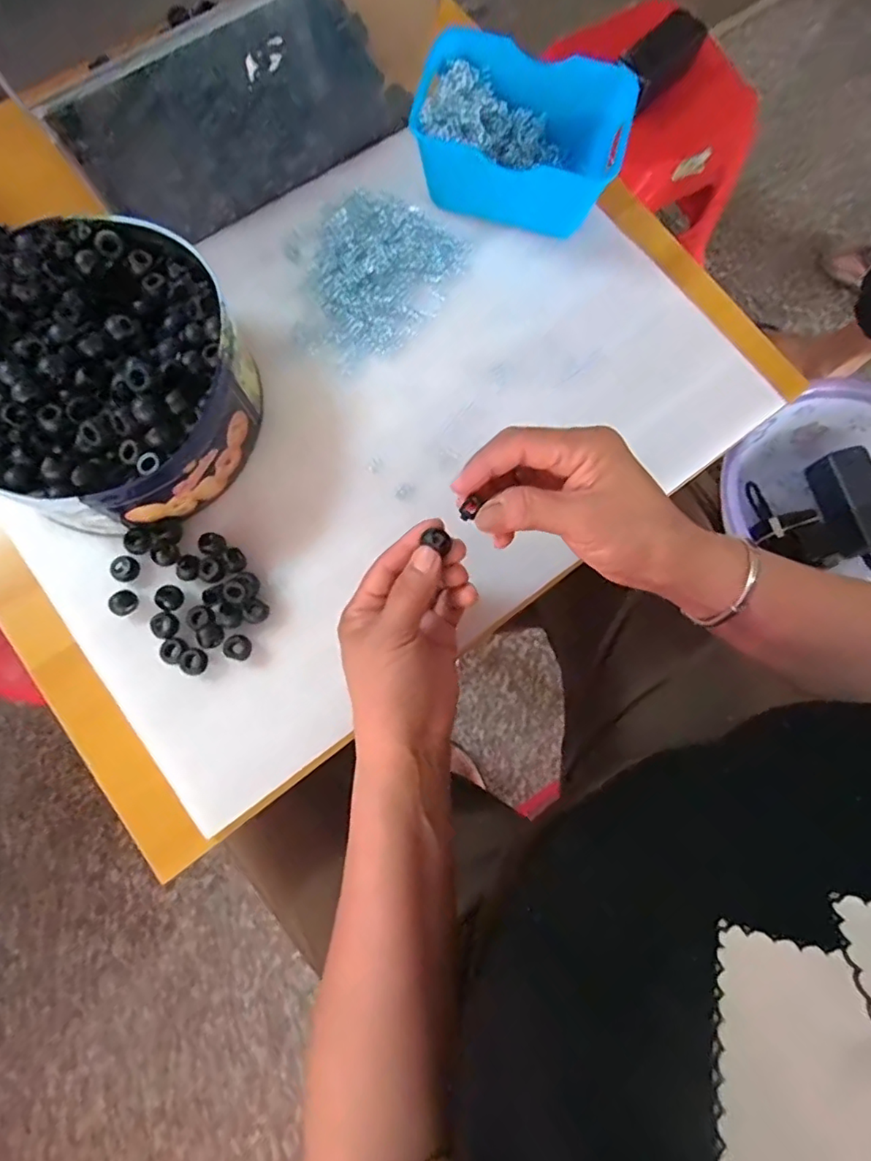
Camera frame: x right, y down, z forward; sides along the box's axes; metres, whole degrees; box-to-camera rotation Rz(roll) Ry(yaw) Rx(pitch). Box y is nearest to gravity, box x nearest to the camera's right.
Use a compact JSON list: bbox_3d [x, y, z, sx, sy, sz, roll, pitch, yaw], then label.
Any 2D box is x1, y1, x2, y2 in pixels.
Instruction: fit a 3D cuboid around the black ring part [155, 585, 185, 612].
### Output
[{"bbox_3d":[-0.177,0.011,0.378,0.016,0.006,0.017,1,78,-3],"label":"black ring part"}]

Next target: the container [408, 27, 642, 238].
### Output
[{"bbox_3d":[0.062,-0.334,0.429,0.153,0.058,0.102,15,79,-2],"label":"container"}]

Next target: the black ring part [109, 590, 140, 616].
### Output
[{"bbox_3d":[-0.206,0.015,0.376,0.013,0.010,0.017,5,77,-2],"label":"black ring part"}]

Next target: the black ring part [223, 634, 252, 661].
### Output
[{"bbox_3d":[-0.132,0.045,0.376,0.018,0.013,0.017,1,78,-3],"label":"black ring part"}]

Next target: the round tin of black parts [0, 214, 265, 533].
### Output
[{"bbox_3d":[-0.213,-0.133,0.370,0.178,0.082,0.182,1,78,-3],"label":"round tin of black parts"}]

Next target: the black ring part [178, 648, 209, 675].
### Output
[{"bbox_3d":[-0.159,0.053,0.372,0.016,0.011,0.017,1,78,-3],"label":"black ring part"}]

